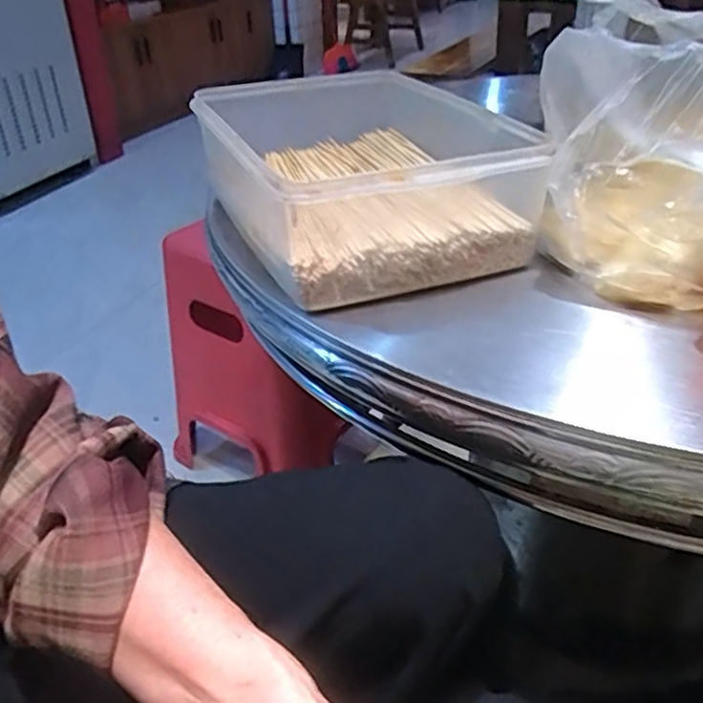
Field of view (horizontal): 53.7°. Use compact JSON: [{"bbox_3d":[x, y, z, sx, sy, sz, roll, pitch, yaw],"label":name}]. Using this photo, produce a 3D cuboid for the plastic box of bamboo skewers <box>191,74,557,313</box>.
[{"bbox_3d":[0.007,-0.140,0.532,0.202,0.089,0.272,-13,33,-14],"label":"plastic box of bamboo skewers"}]

